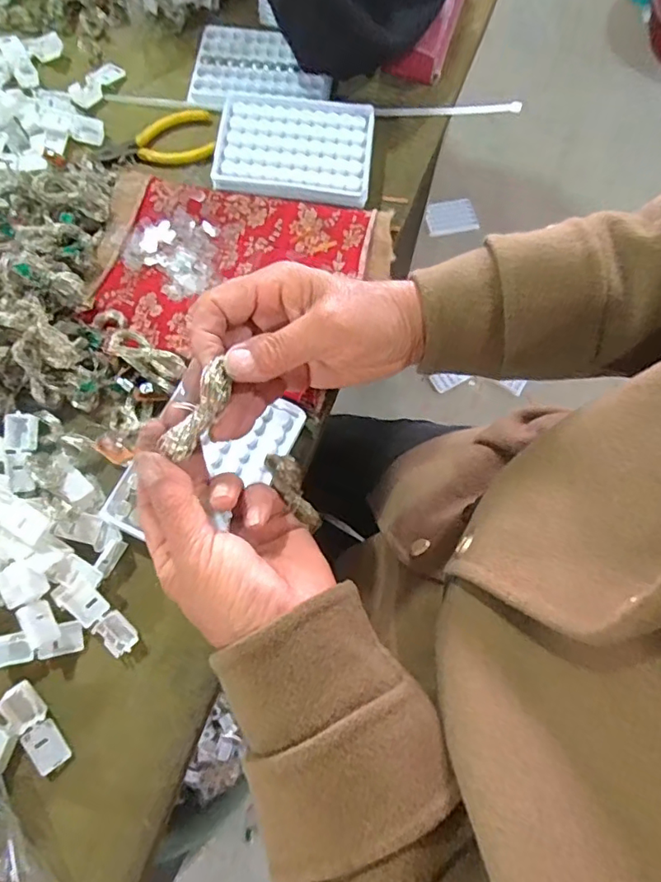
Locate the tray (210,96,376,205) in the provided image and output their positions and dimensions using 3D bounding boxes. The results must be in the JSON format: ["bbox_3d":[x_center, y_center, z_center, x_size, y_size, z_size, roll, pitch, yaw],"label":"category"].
[{"bbox_3d":[-0.031,-0.251,0.466,0.130,0.018,0.100,7,72,0],"label":"tray"}]

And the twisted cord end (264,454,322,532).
[{"bbox_3d":[-0.020,0.029,0.316,0.017,0.013,0.050,-30,99,-11],"label":"twisted cord end"}]

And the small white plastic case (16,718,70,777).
[{"bbox_3d":[-0.177,0.189,0.334,0.019,0.006,0.029,-36,77,-12],"label":"small white plastic case"}]

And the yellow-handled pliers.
[{"bbox_3d":[-0.153,-0.271,0.482,0.094,0.009,0.052,-6,73,-4],"label":"yellow-handled pliers"}]

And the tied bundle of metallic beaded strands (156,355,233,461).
[{"bbox_3d":[-0.066,-0.015,0.269,0.015,0.014,0.051,29,82,7],"label":"tied bundle of metallic beaded strands"}]

